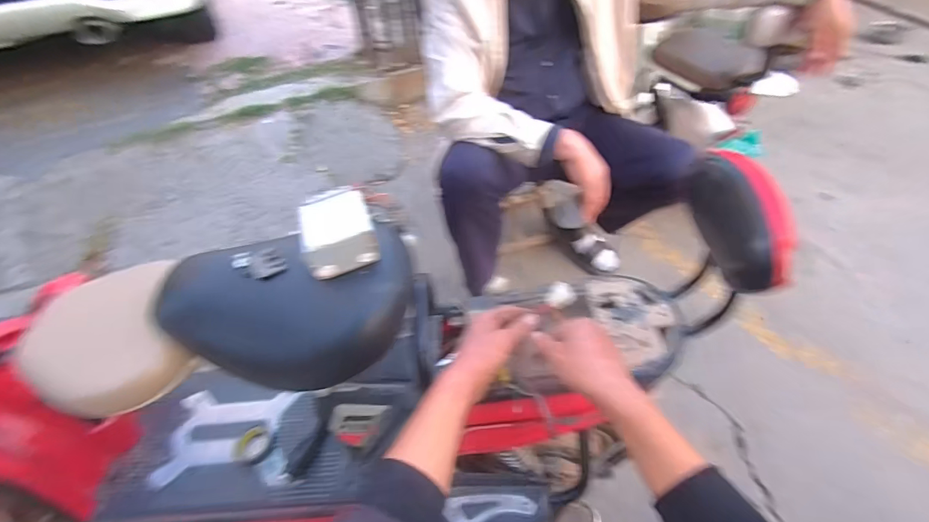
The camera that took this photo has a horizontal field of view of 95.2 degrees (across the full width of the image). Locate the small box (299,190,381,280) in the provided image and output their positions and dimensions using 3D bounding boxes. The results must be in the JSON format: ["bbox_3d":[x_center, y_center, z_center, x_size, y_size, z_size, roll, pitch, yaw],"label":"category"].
[{"bbox_3d":[-0.142,-0.036,0.476,0.074,0.034,0.109,-16,45,-12],"label":"small box"}]

